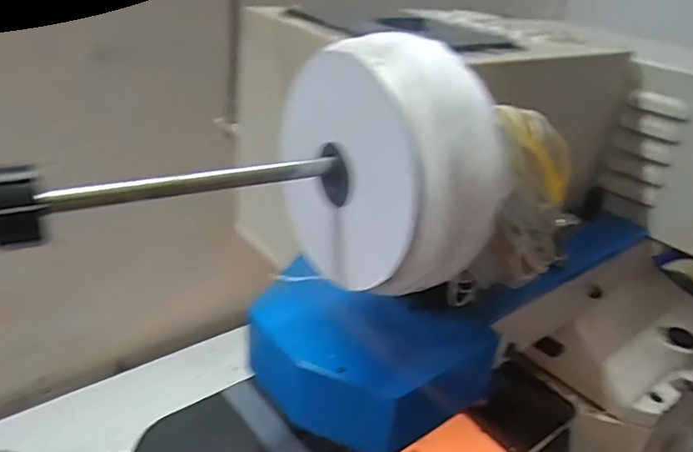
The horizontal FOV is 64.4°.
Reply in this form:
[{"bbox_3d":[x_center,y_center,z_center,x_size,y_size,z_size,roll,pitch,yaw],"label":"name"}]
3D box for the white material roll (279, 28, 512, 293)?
[{"bbox_3d":[0.020,-0.026,0.240,0.053,0.100,0.098,-15,37,-34],"label":"white material roll"}]

